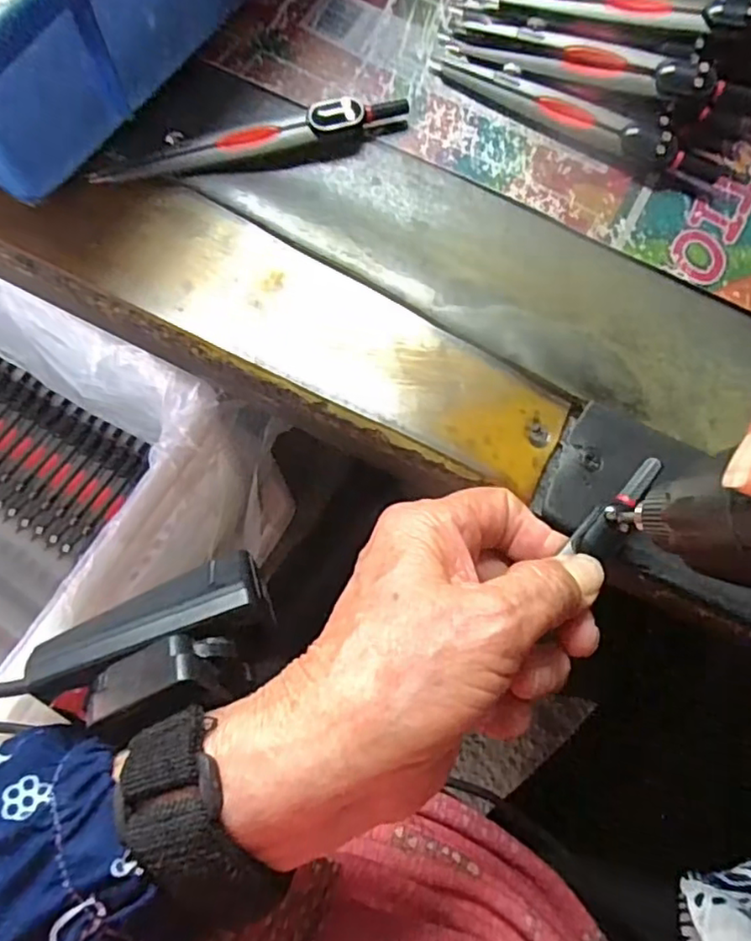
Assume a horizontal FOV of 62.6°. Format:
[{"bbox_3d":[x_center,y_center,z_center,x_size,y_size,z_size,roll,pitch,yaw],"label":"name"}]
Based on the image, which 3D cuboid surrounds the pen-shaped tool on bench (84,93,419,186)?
[{"bbox_3d":[-0.050,-0.138,0.256,0.130,0.011,0.014,-15,76,-6],"label":"pen-shaped tool on bench"}]

